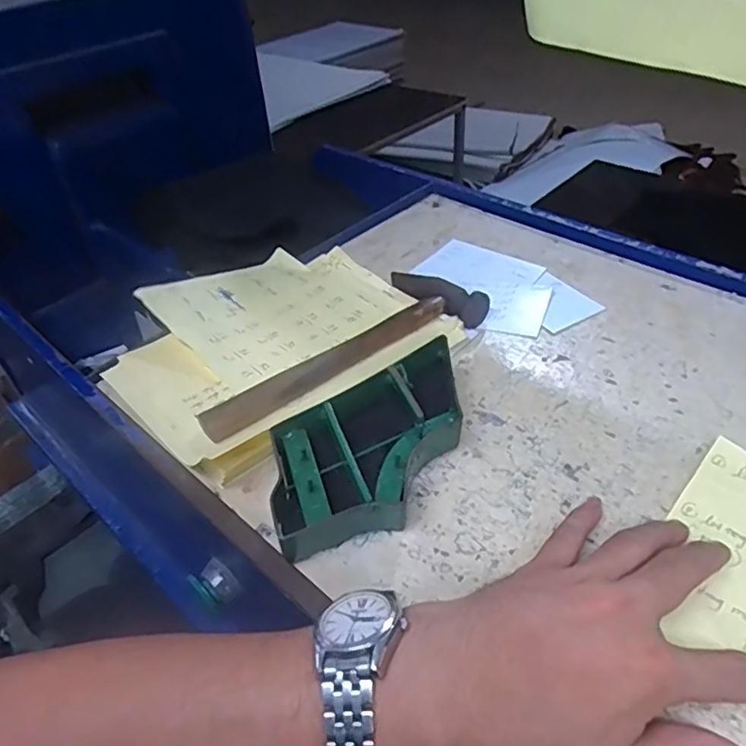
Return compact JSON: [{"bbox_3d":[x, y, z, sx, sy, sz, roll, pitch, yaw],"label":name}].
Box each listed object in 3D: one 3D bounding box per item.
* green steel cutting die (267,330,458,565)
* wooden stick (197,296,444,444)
[{"bbox_3d":[0.005,0.047,0.380,0.170,0.038,0.092,-28,47,-25],"label":"green steel cutting die"},{"bbox_3d":[-0.029,-0.009,0.445,0.212,0.016,0.028,-29,47,-26],"label":"wooden stick"}]

